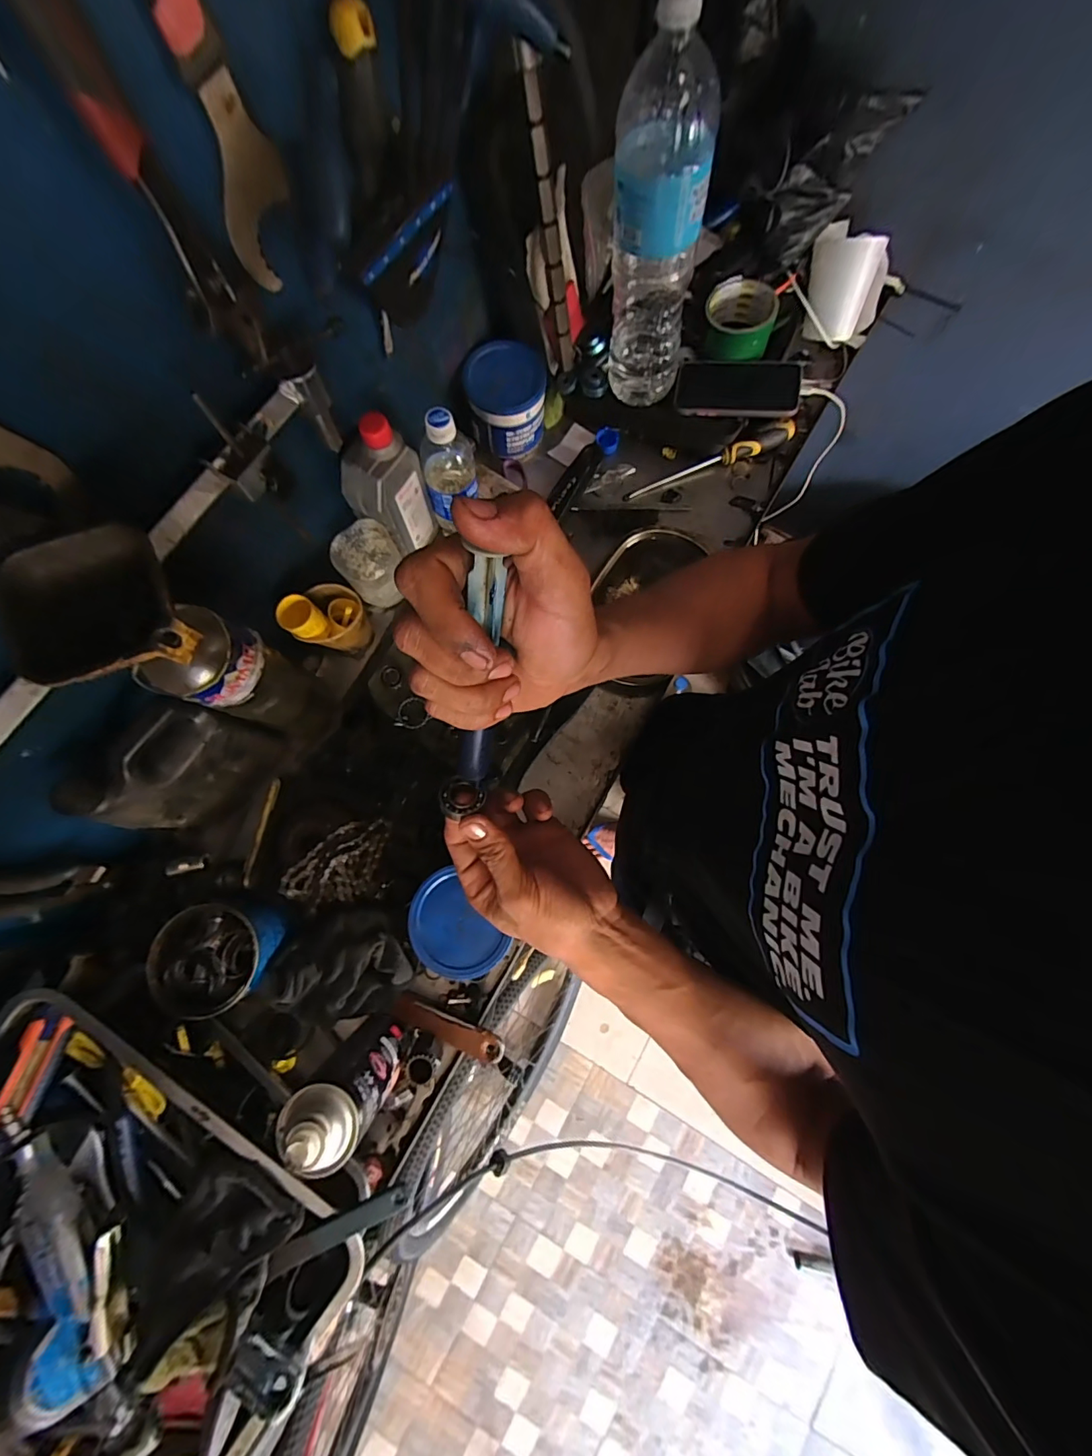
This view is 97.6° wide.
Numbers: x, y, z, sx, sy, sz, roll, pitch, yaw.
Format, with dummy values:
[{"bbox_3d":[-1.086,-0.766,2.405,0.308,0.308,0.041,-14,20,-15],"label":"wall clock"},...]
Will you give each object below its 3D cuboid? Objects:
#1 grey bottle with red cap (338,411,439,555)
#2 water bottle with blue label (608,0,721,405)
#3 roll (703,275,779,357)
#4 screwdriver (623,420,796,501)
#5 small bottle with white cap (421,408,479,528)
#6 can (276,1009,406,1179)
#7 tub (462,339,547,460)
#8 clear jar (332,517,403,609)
[{"bbox_3d":[-0.180,-0.269,0.552,0.058,0.164,0.078,29,80,6],"label":"grey bottle with red cap"},{"bbox_3d":[0.116,-0.499,0.499,0.101,0.285,0.077,1,78,1],"label":"water bottle with blue label"},{"bbox_3d":[0.249,-0.526,0.620,0.092,0.052,0.083,18,79,4],"label":"roll"},{"bbox_3d":[0.221,-0.367,0.648,0.237,0.036,0.024,-19,78,-4],"label":"screwdriver"},{"bbox_3d":[-0.115,-0.304,0.570,0.063,0.150,0.055,-3,78,0],"label":"small bottle with white cap"},{"bbox_3d":[-0.171,0.316,0.412,0.070,0.150,0.059,40,81,8],"label":"can"},{"bbox_3d":[-0.050,-0.430,0.631,0.099,0.095,0.094,5,78,1],"label":"tub"},{"bbox_3d":[-0.211,-0.195,0.583,0.072,0.086,0.059,-39,80,-7],"label":"clear jar"}]

